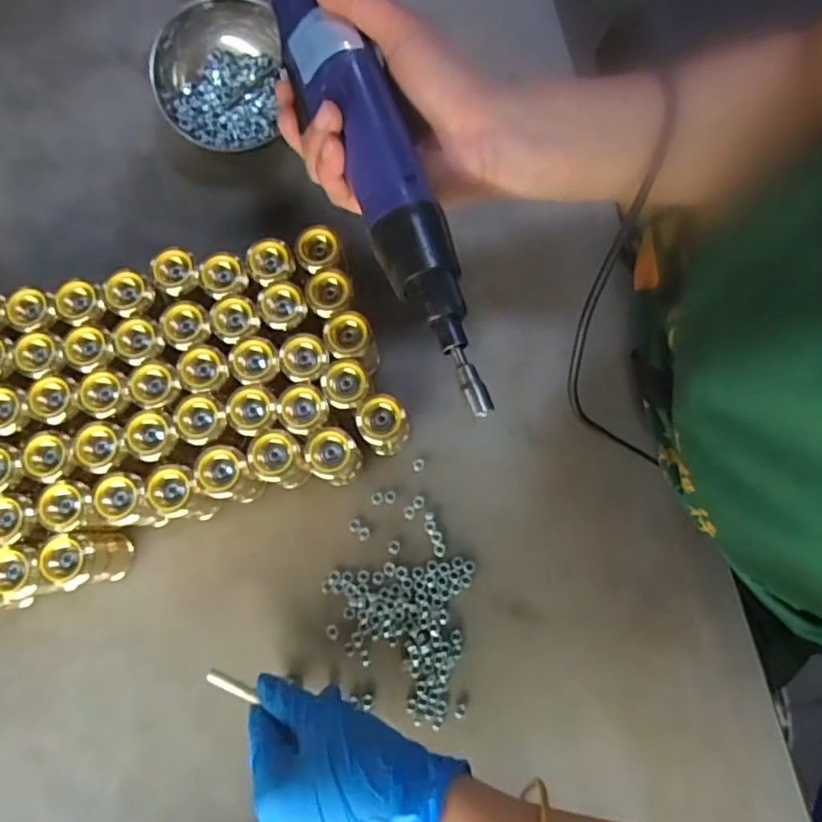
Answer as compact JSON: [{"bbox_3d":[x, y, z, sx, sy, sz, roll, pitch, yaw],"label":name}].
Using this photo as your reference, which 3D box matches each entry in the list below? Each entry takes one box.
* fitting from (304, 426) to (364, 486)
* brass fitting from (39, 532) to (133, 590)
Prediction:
[{"bbox_3d":[-0.049,0.031,0.389,0.030,0.067,0.034,-12,79,-1],"label":"fitting"},{"bbox_3d":[-0.208,0.096,0.382,0.026,0.062,0.032,-8,79,0],"label":"brass fitting"}]

